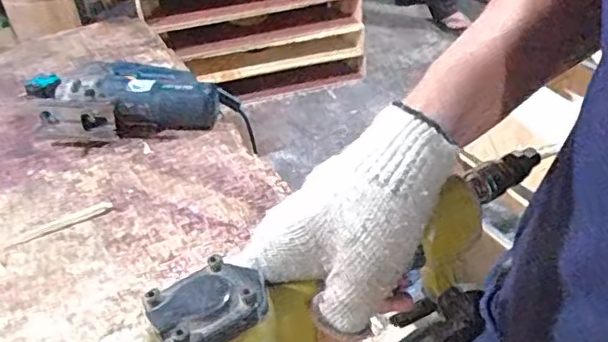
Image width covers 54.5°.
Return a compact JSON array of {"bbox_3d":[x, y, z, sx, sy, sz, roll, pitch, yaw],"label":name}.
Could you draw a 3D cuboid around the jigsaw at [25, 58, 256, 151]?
[{"bbox_3d":[-0.254,-0.109,0.906,0.310,0.087,0.156,-10,39,-9],"label":"jigsaw"}]

